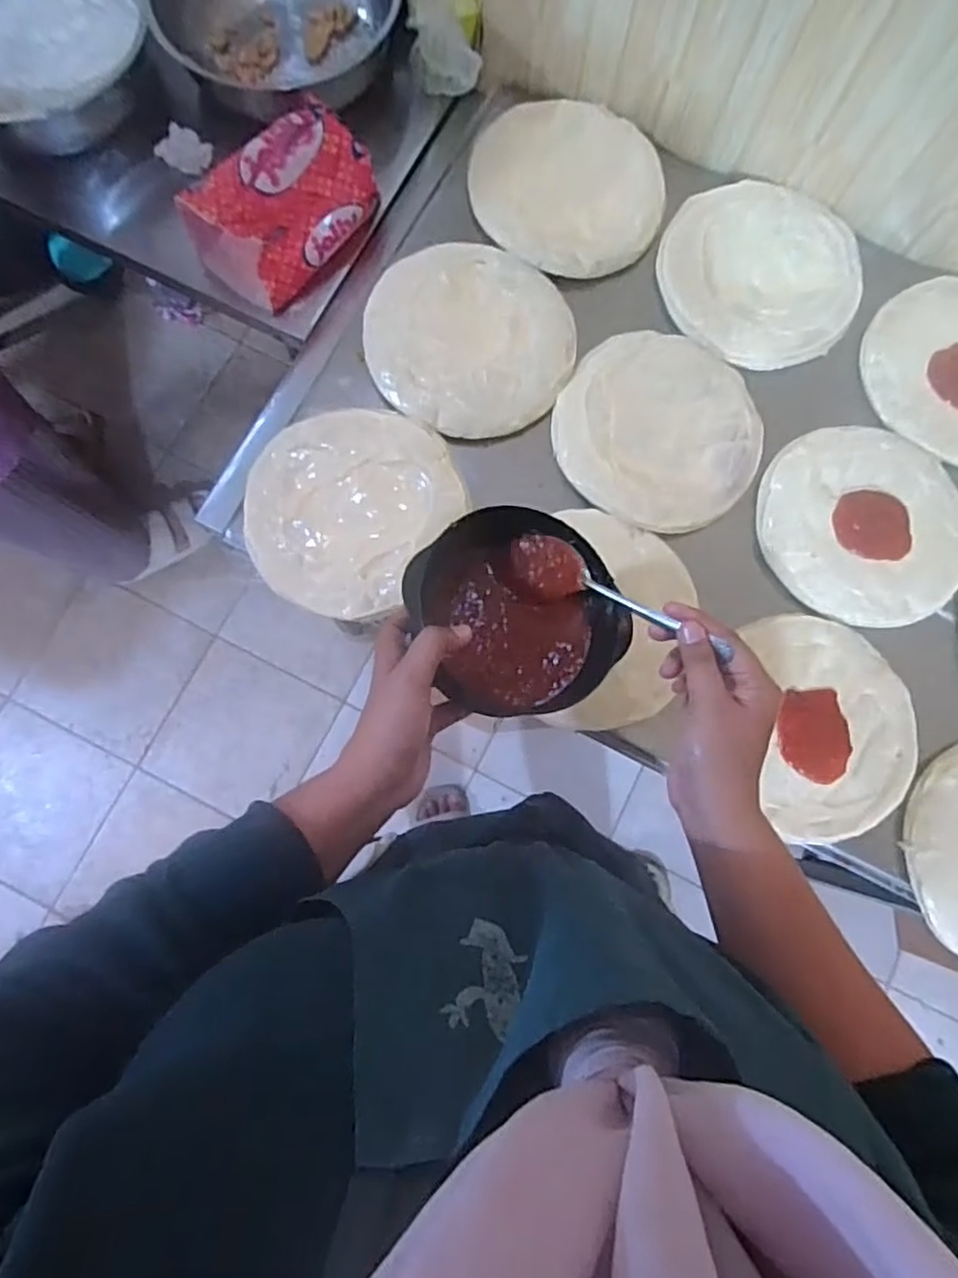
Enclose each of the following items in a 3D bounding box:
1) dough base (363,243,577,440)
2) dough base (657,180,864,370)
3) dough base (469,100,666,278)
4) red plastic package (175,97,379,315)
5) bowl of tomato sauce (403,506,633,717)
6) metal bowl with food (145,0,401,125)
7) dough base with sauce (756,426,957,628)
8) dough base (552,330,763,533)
[{"bbox_3d":[-0.009,-0.298,0.663,0.195,0.016,0.201,1,79,-6],"label":"dough base"},{"bbox_3d":[0.288,-0.377,0.694,0.199,0.019,0.197,0,78,0],"label":"dough base"},{"bbox_3d":[0.092,-0.463,0.688,0.193,0.023,0.173,2,78,0],"label":"dough base"},{"bbox_3d":[-0.187,-0.434,0.675,0.097,0.097,0.188,43,81,8],"label":"red plastic package"},{"bbox_3d":[0.030,-0.019,0.462,0.139,0.072,0.140,0,78,0],"label":"bowl of tomato sauce"},{"bbox_3d":[-0.213,-0.683,0.737,0.249,0.120,0.212,26,79,5],"label":"metal bowl with food"},{"bbox_3d":[0.370,-0.110,0.643,0.196,0.011,0.189,2,78,0],"label":"dough base with sauce"},{"bbox_3d":[0.174,-0.204,0.652,0.193,0.013,0.193,0,78,0],"label":"dough base"}]

